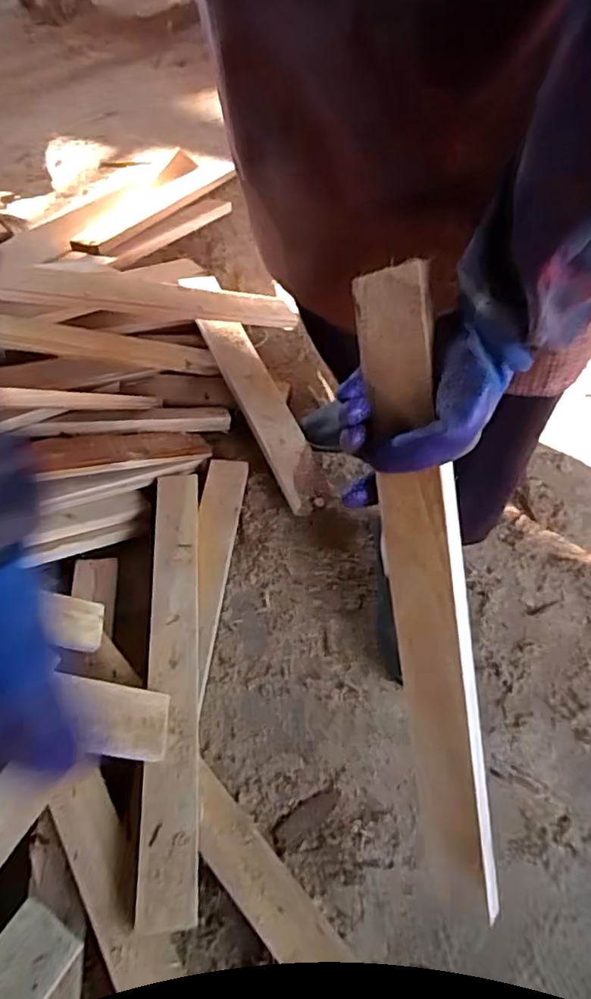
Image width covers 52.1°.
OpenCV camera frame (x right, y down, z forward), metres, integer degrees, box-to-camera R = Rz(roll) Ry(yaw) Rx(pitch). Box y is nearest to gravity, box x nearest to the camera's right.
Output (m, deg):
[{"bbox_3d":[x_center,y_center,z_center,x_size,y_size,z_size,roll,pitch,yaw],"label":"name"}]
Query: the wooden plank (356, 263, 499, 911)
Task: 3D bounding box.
[{"bbox_3d":[0.102,0.094,0.461,0.060,0.510,0.012,0,16,34],"label":"wooden plank"}]

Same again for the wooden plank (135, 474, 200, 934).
[{"bbox_3d":[-0.137,0.175,0.680,0.054,0.011,0.504,3,53,-13],"label":"wooden plank"}]

